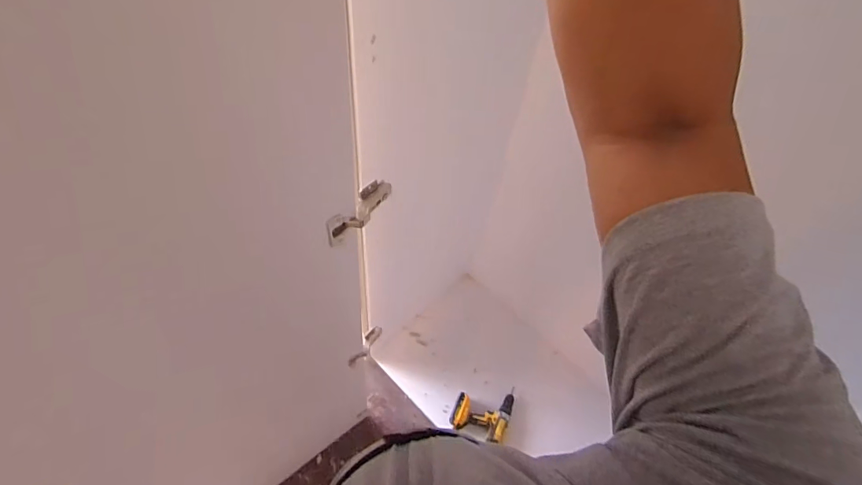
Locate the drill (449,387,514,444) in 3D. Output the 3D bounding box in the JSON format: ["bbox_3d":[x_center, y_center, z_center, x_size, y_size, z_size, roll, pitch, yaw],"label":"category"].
[{"bbox_3d":[0.200,0.639,1.694,0.215,0.071,0.216,18,56,7],"label":"drill"}]

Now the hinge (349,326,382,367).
[{"bbox_3d":[-0.160,0.259,1.080,0.033,0.046,0.113,35,89,18],"label":"hinge"}]

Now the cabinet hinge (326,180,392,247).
[{"bbox_3d":[-0.094,-0.040,0.602,0.029,0.048,0.116,33,59,17],"label":"cabinet hinge"}]

